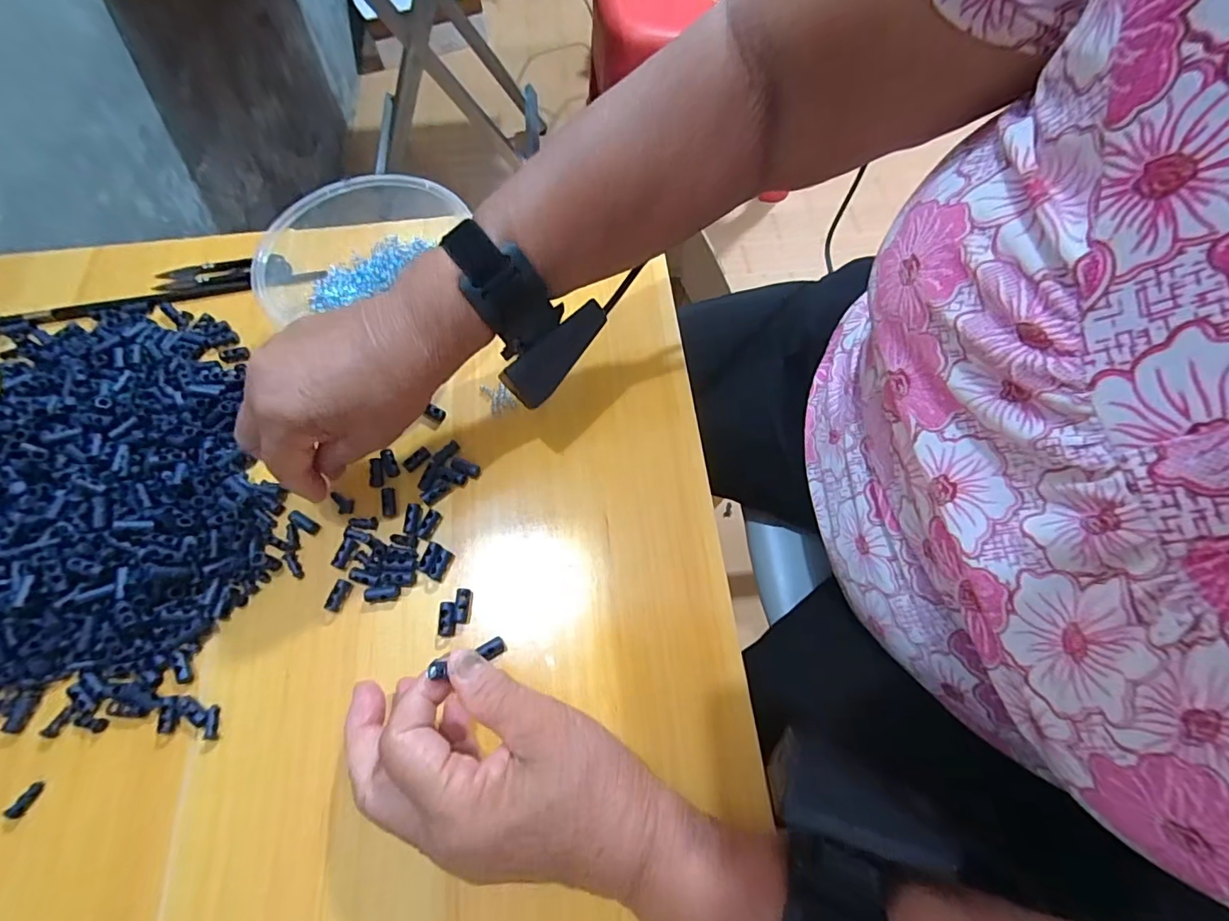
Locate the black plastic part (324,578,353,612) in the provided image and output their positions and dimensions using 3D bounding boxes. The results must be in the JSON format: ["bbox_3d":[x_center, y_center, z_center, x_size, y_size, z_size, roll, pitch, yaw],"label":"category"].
[{"bbox_3d":[-0.162,0.079,0.308,0.008,0.009,0.019,15,67,7],"label":"black plastic part"}]

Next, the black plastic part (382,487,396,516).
[{"bbox_3d":[-0.142,0.025,0.331,0.008,0.004,0.019,-10,67,-4],"label":"black plastic part"}]

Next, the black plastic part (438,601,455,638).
[{"bbox_3d":[-0.097,0.091,0.303,0.010,0.006,0.020,-2,80,0],"label":"black plastic part"}]

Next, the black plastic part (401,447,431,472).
[{"bbox_3d":[-0.128,-0.001,0.340,0.018,0.004,0.009,-39,71,-15],"label":"black plastic part"}]

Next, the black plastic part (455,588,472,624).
[{"bbox_3d":[-0.088,0.085,0.307,0.008,0.004,0.020,-1,66,0],"label":"black plastic part"}]

